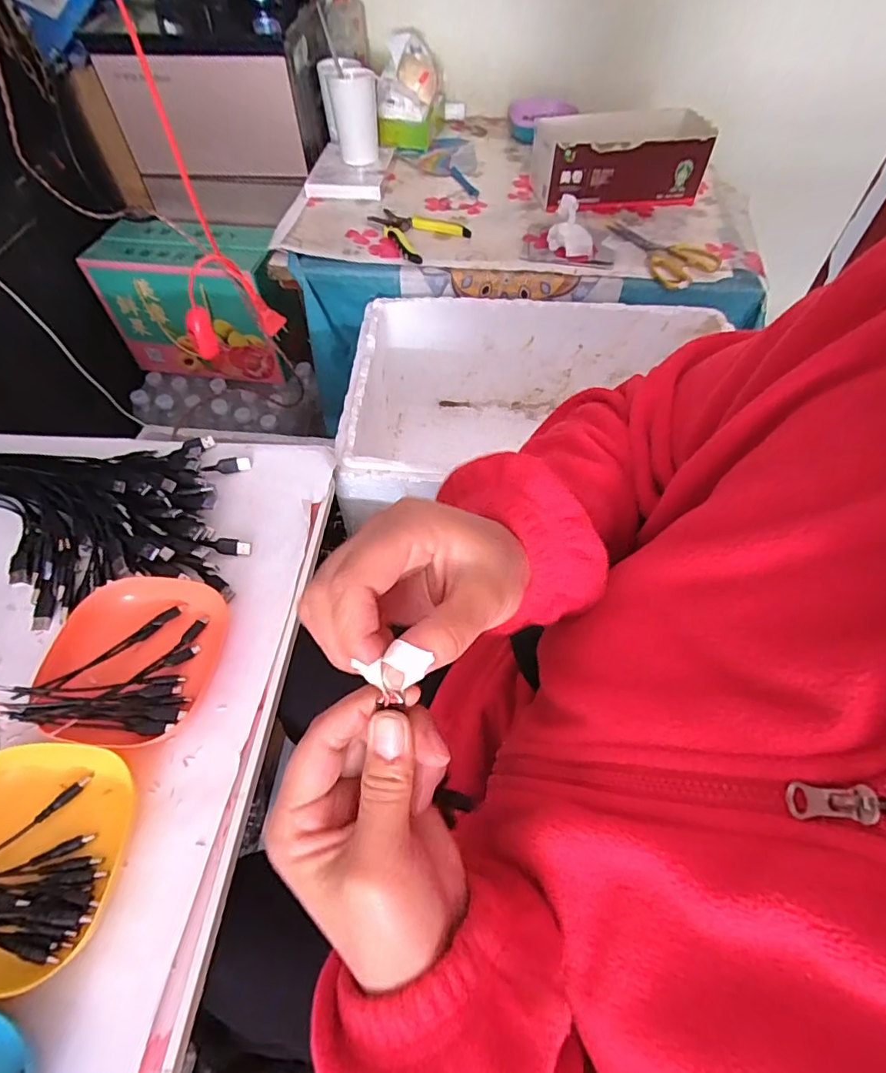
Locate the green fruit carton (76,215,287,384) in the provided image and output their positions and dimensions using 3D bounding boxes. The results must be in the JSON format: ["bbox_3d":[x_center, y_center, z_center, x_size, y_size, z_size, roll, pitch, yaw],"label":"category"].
[{"bbox_3d":[-0.471,-0.455,1.028,0.333,0.244,0.136,8,56,5],"label":"green fruit carton"}]

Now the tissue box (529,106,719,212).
[{"bbox_3d":[0.280,-0.610,0.844,0.258,0.104,0.131,-9,56,-6],"label":"tissue box"}]

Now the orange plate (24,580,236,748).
[{"bbox_3d":[-0.252,0.101,0.430,0.134,0.034,0.134,0,56,0],"label":"orange plate"}]

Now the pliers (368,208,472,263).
[{"bbox_3d":[-0.032,-0.486,0.818,0.122,0.011,0.156,-24,59,-15],"label":"pliers"}]

